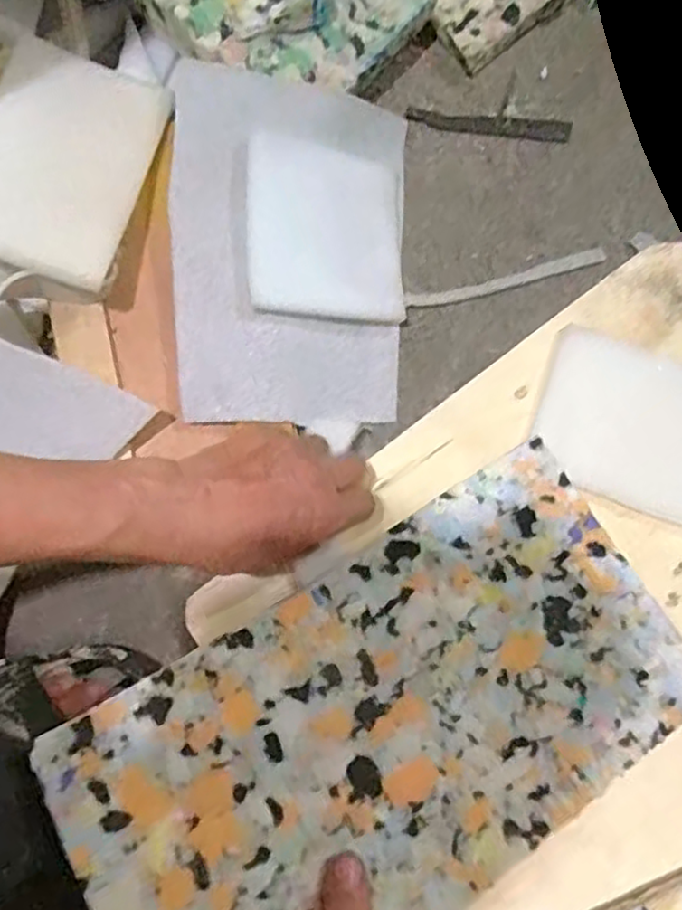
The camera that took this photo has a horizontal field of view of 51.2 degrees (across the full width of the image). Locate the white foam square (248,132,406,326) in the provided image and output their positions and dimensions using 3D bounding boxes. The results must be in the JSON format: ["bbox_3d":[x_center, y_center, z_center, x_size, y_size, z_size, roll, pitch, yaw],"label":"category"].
[{"bbox_3d":[-0.010,-0.159,0.509,0.111,0.009,0.127,1,83,-15],"label":"white foam square"}]

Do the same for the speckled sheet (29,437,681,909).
[{"bbox_3d":[0.028,0.147,0.393,0.344,0.020,0.181,-29,70,-16],"label":"speckled sheet"}]

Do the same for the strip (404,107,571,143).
[{"bbox_3d":[0.116,-0.261,0.560,0.126,0.005,0.017,7,80,3],"label":"strip"}]

